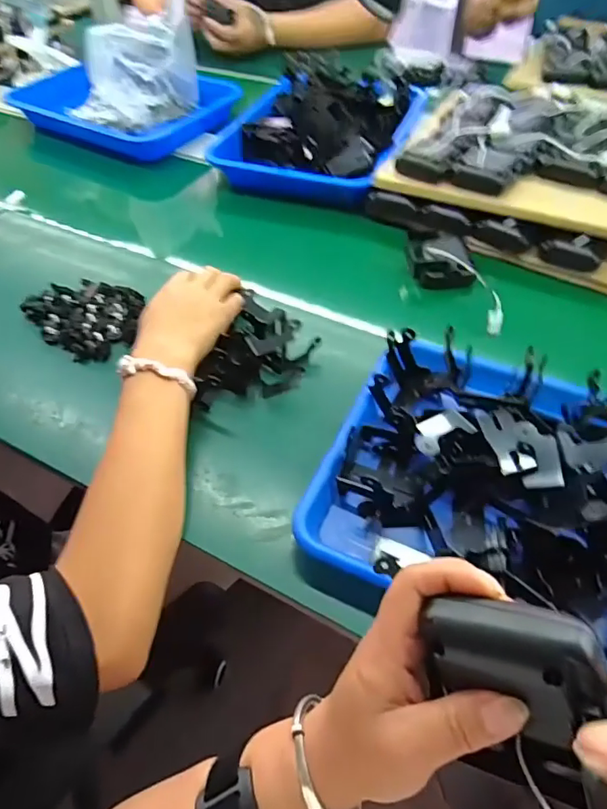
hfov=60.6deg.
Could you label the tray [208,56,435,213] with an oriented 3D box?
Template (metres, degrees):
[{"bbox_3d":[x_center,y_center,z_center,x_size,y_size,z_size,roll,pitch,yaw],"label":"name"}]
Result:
[{"bbox_3d":[0.038,-0.445,0.816,0.267,0.102,0.352,20,55,17],"label":"tray"}]

